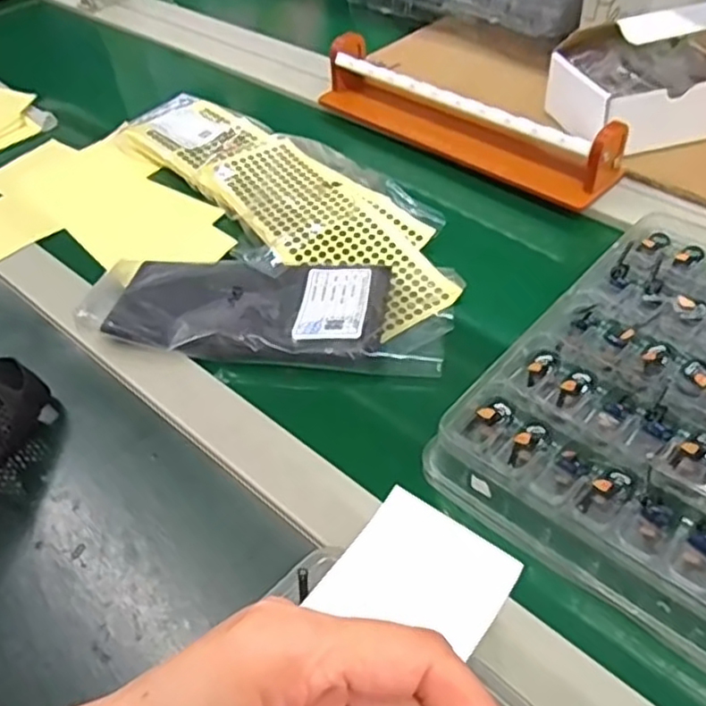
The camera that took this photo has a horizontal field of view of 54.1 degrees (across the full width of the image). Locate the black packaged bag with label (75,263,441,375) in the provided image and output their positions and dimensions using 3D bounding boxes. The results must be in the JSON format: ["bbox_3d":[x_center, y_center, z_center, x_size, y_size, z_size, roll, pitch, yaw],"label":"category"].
[{"bbox_3d":[-0.065,-0.033,0.484,0.235,0.015,0.088,4,47,9],"label":"black packaged bag with label"}]

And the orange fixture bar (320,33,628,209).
[{"bbox_3d":[0.092,-0.208,0.613,0.294,0.060,0.057,34,58,31],"label":"orange fixture bar"}]

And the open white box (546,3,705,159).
[{"bbox_3d":[0.237,-0.233,0.572,0.119,0.104,0.101,-18,48,-11],"label":"open white box"}]

